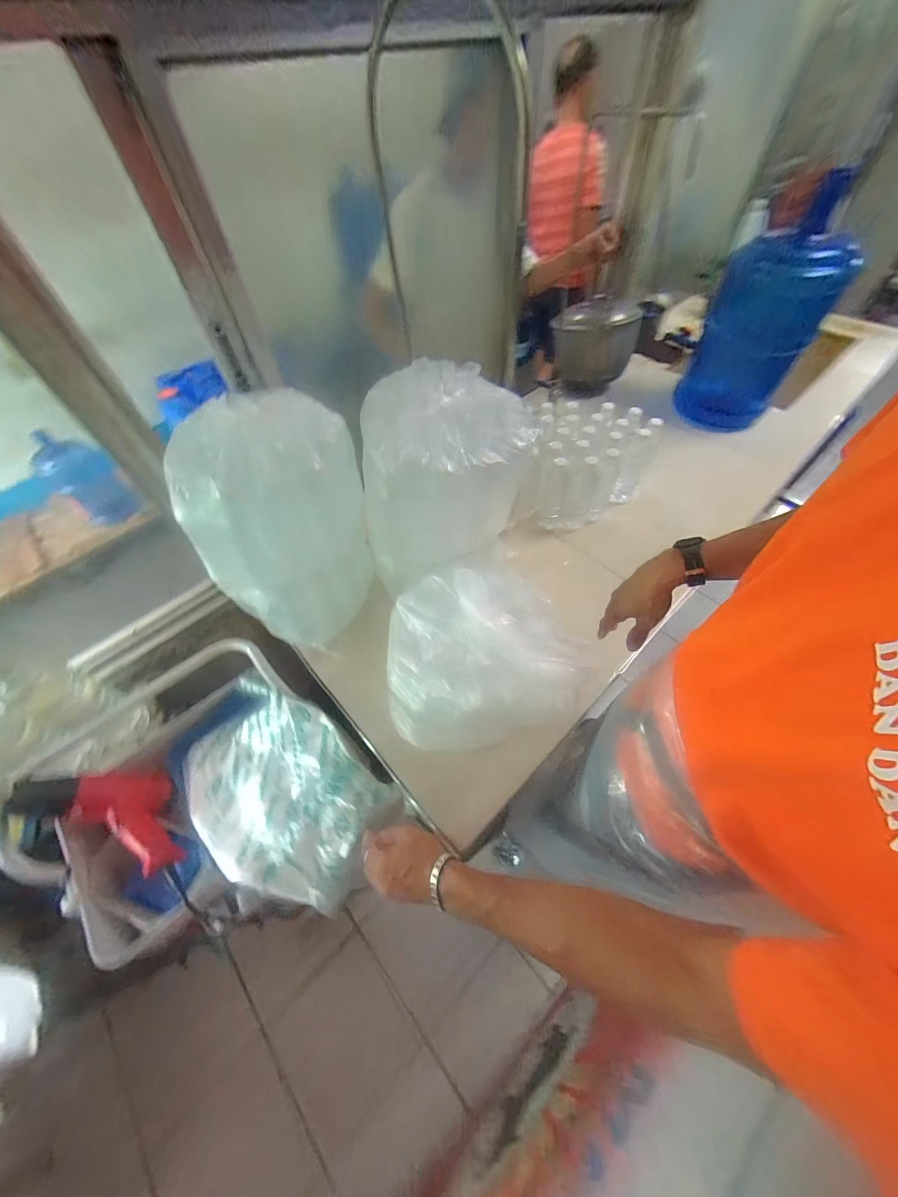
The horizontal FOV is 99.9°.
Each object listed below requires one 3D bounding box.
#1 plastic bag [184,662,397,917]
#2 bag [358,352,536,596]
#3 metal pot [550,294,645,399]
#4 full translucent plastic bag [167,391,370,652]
[{"bbox_3d":[-0.295,0.291,0.612,0.391,0.172,0.241,31,62,24],"label":"plastic bag"},{"bbox_3d":[0.005,-0.192,0.589,0.231,0.235,0.223,2,54,6],"label":"bag"},{"bbox_3d":[0.450,-0.811,1.178,0.248,0.227,0.299,13,56,14],"label":"metal pot"},{"bbox_3d":[-0.250,-0.117,0.619,0.239,0.348,0.179,-14,54,-6],"label":"full translucent plastic bag"}]

